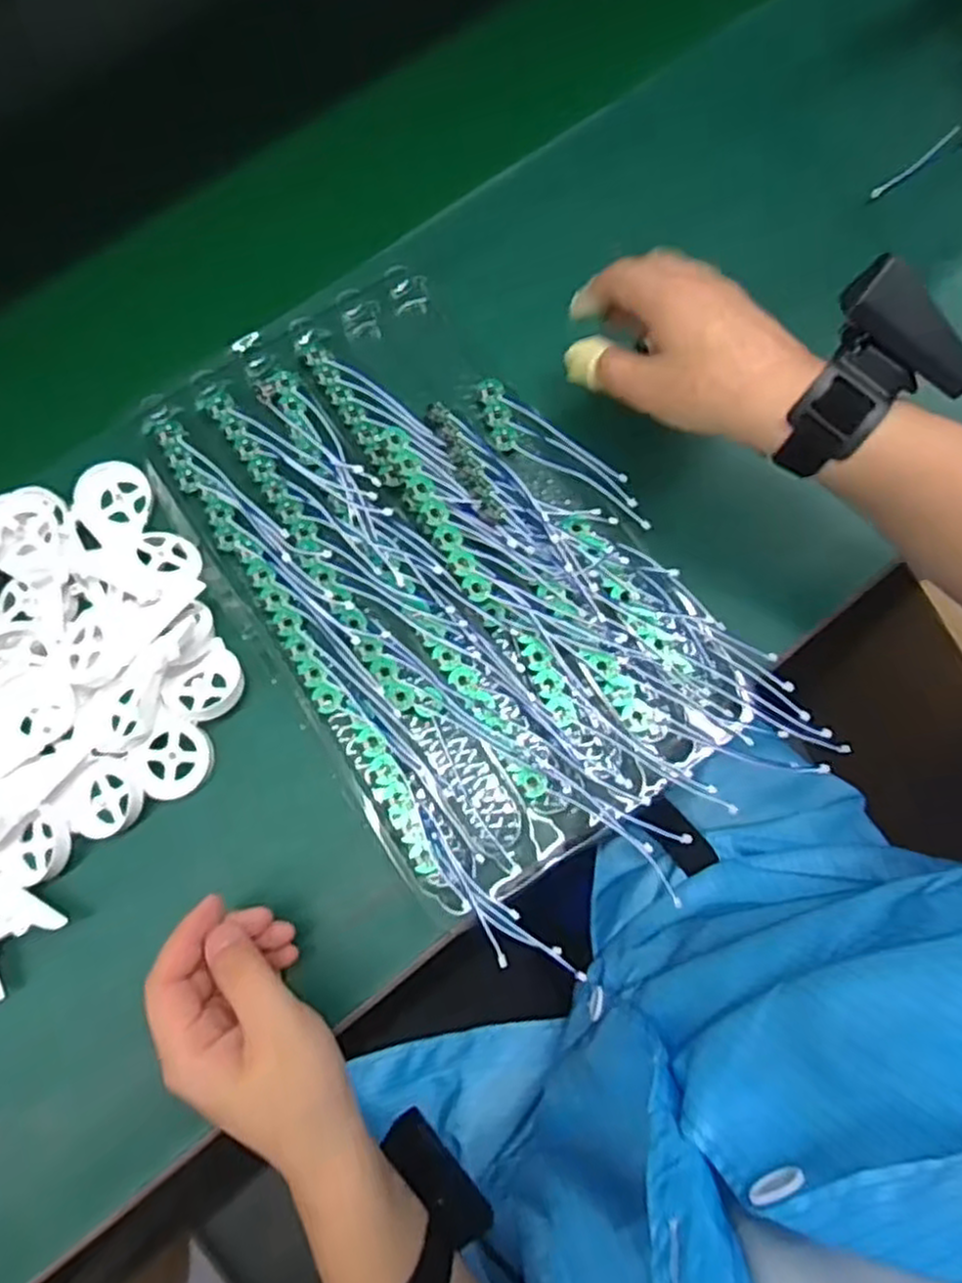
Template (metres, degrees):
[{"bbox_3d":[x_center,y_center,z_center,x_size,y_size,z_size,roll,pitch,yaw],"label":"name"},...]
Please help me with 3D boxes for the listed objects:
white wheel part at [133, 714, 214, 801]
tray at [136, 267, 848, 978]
[{"bbox_3d":[-0.175,0.067,0.436,0.040,0.007,0.043,47,74,-4],"label":"white wheel part"},{"bbox_3d":[-0.018,-0.039,0.463,0.230,0.026,0.409,-36,78,-9],"label":"tray"}]

